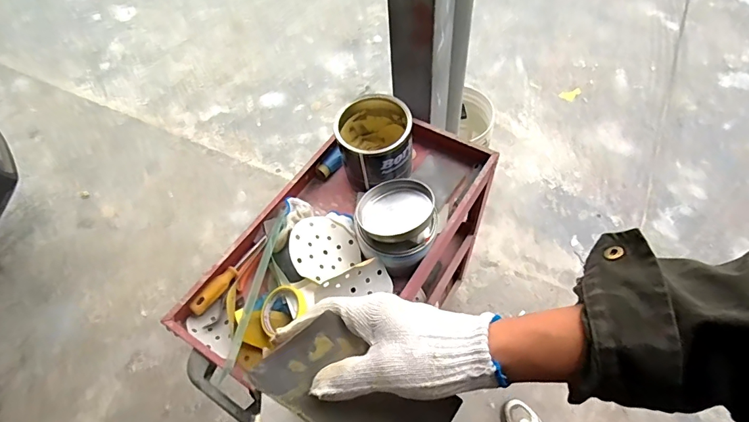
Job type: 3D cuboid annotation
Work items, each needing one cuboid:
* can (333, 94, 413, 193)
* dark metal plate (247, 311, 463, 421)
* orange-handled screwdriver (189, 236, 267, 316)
[{"bbox_3d":[0.003,-0.148,0.913,0.149,0.146,0.162,-2,56,4],"label":"can"},{"bbox_3d":[-0.012,0.134,0.316,0.139,0.006,0.069,35,79,-3],"label":"dark metal plate"},{"bbox_3d":[-0.279,0.118,0.837,0.023,0.030,0.189,30,64,22],"label":"orange-handled screwdriver"}]

